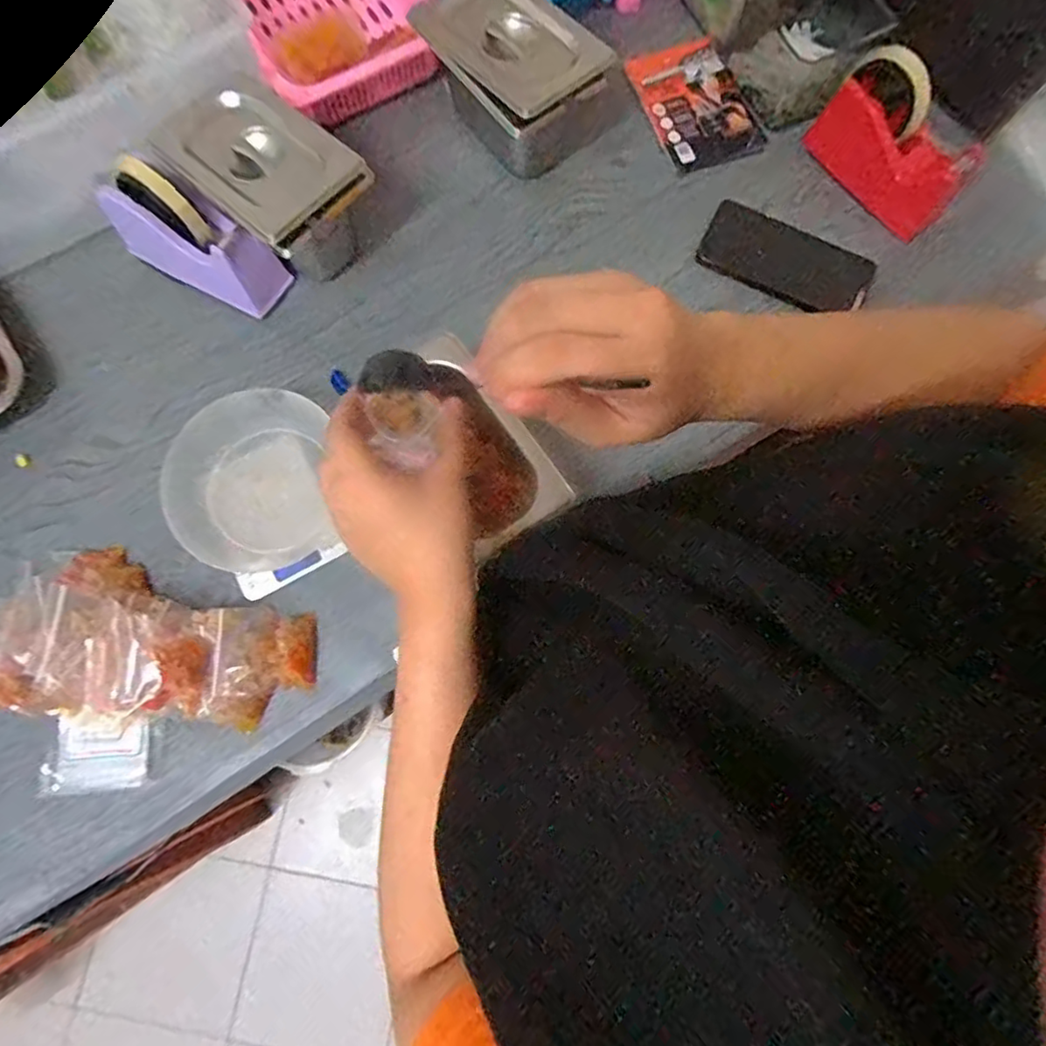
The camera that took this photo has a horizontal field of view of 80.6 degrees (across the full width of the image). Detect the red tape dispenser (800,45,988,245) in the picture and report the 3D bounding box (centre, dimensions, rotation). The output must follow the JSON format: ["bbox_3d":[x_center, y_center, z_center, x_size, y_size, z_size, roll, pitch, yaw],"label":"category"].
[{"bbox_3d":[0.358,-0.364,0.595,0.040,0.105,0.152,-41,82,-9],"label":"red tape dispenser"}]

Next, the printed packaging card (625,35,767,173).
[{"bbox_3d":[0.184,-0.453,0.661,0.102,0.005,0.157,-20,80,-5],"label":"printed packaging card"}]

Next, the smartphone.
[{"bbox_3d":[0.265,-0.267,0.620,0.165,0.015,0.087,28,79,4],"label":"smartphone"}]

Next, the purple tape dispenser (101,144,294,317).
[{"bbox_3d":[-0.307,-0.269,0.567,0.145,0.107,0.061,27,79,4],"label":"purple tape dispenser"}]

